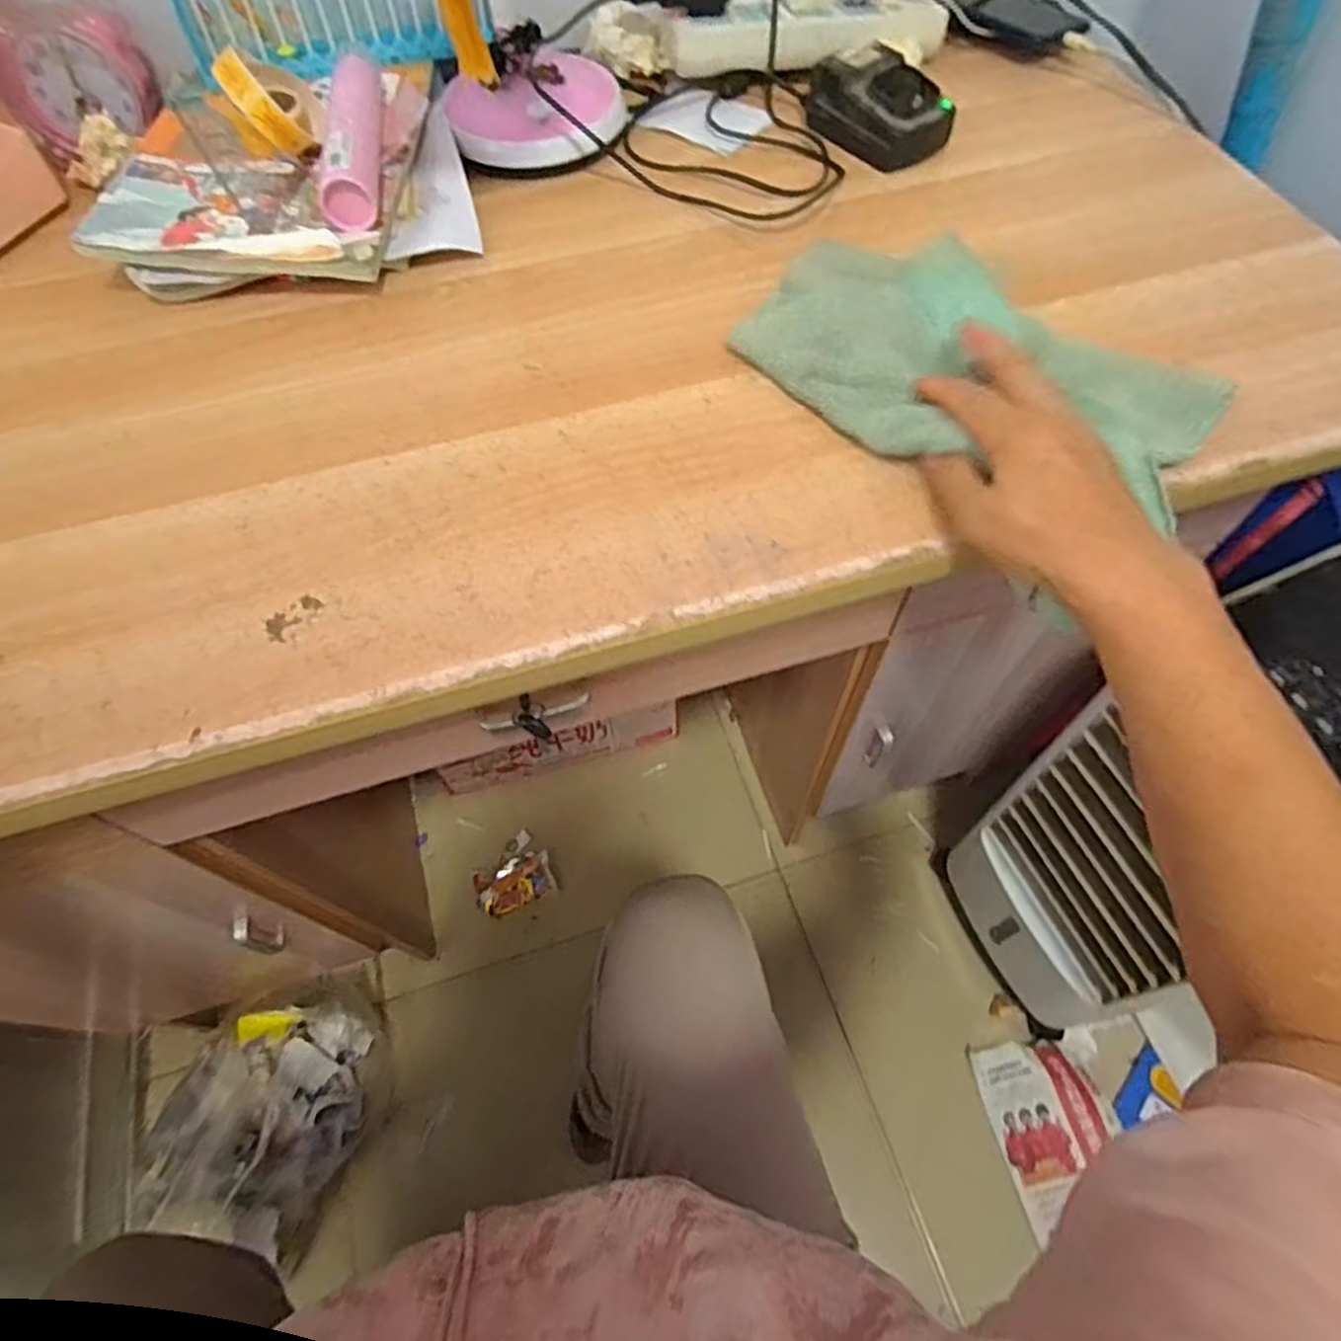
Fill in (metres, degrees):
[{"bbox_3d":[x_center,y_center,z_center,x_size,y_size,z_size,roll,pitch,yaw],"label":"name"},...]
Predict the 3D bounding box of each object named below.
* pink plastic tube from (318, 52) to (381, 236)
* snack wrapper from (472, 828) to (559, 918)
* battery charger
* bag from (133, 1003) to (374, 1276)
[{"bbox_3d":[-0.217,-0.370,0.513,0.032,0.031,0.176,-9,61,-3],"label":"pink plastic tube"},{"bbox_3d":[-0.212,0.274,1.006,0.099,0.022,0.081,-26,63,-12],"label":"snack wrapper"},{"bbox_3d":[0.156,-0.424,0.564,0.068,0.040,0.106,-29,64,-14],"label":"battery charger"},{"bbox_3d":[-0.440,0.485,0.819,0.179,0.150,0.244,16,63,11],"label":"bag"}]

